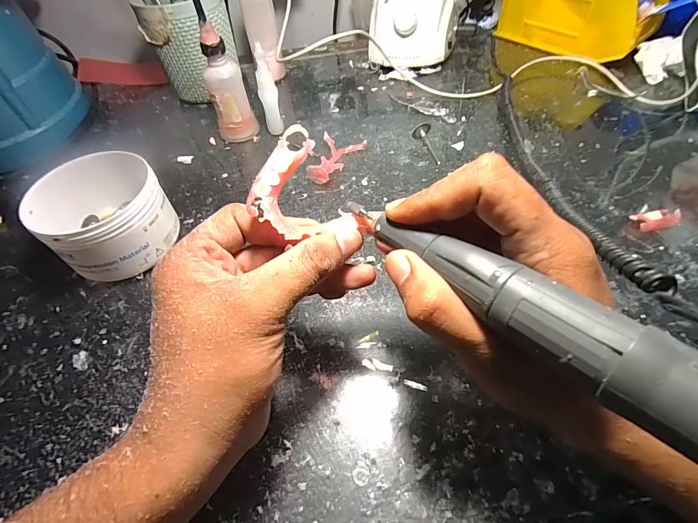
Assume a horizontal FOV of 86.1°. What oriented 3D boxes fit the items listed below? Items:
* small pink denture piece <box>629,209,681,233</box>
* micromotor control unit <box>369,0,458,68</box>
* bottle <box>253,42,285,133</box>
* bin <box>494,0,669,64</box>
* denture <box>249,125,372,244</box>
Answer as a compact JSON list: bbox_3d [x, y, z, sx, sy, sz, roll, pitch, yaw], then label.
[{"bbox_3d":[0.245,-0.032,0.299,0.039,0.012,0.015,-11,53,-5],"label":"small pink denture piece"},{"bbox_3d":[0.084,-0.308,0.481,0.103,0.080,0.114,8,54,10],"label":"micromotor control unit"},{"bbox_3d":[-0.084,-0.174,0.388,0.018,0.085,0.020,-12,53,-5],"label":"bottle"},{"bbox_3d":[0.284,-0.318,0.467,0.087,0.088,0.169,-39,59,-23],"label":"bin"},{"bbox_3d":[-0.023,-0.029,0.190,0.047,0.013,0.066,-44,101,-25],"label":"denture"}]

